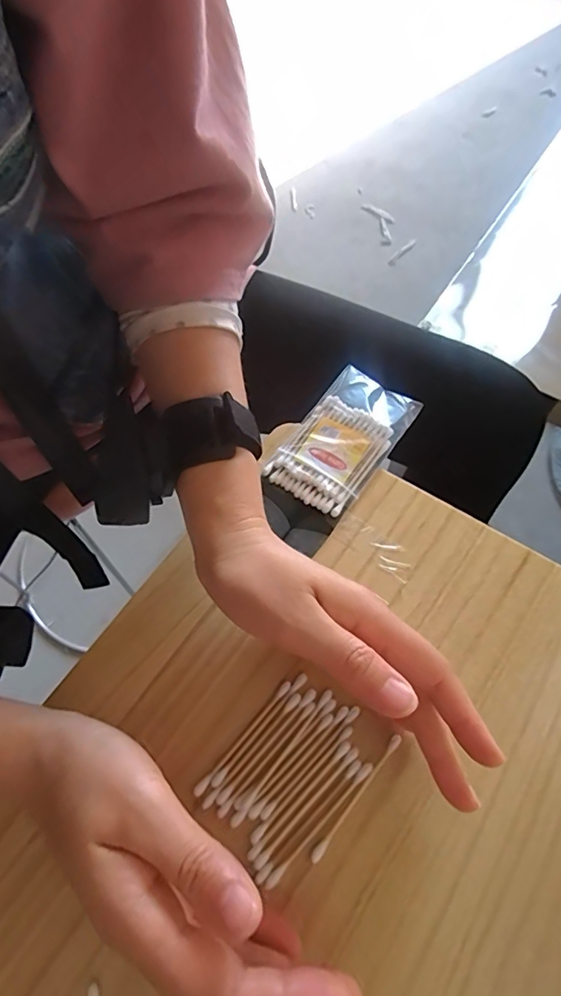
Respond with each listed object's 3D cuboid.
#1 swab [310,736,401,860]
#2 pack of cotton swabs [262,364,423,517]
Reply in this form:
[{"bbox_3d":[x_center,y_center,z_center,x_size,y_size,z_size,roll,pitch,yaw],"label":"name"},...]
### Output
[{"bbox_3d":[0.039,0.150,0.249,0.005,0.004,0.071,38,68,18],"label":"swab"},{"bbox_3d":[0.045,-0.043,0.349,0.063,0.012,0.113,33,67,16],"label":"pack of cotton swabs"}]

